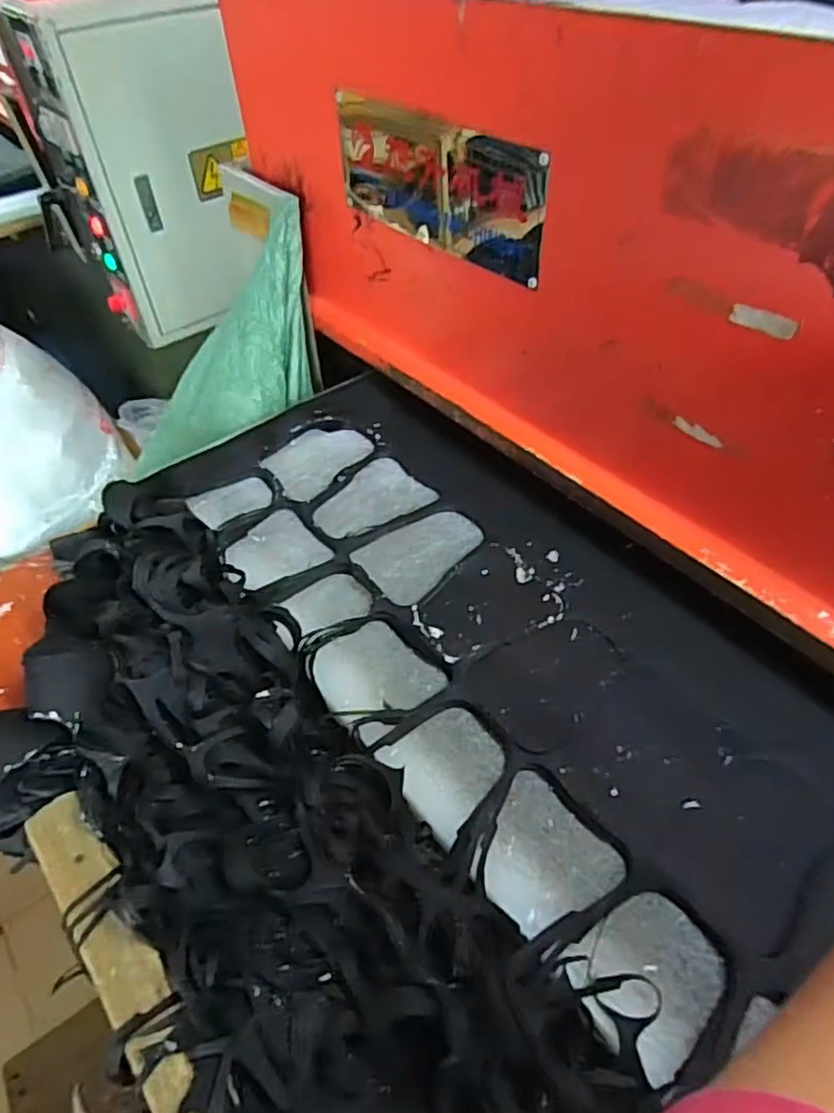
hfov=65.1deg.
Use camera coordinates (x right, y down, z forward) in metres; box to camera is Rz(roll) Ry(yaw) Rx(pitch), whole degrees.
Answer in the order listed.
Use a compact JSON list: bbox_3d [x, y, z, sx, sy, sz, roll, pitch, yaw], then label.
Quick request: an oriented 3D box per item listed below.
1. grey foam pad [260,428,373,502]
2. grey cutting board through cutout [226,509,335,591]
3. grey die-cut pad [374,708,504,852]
[{"bbox_3d":[-0.117,-0.109,0.743,0.083,0.017,0.123,32,56,22],"label":"grey foam pad"},{"bbox_3d":[-0.143,-0.005,0.650,0.084,0.011,0.088,-30,58,-24],"label":"grey cutting board through cutout"},{"bbox_3d":[0.025,0.161,0.500,0.079,0.007,0.083,-30,57,-24],"label":"grey die-cut pad"}]

